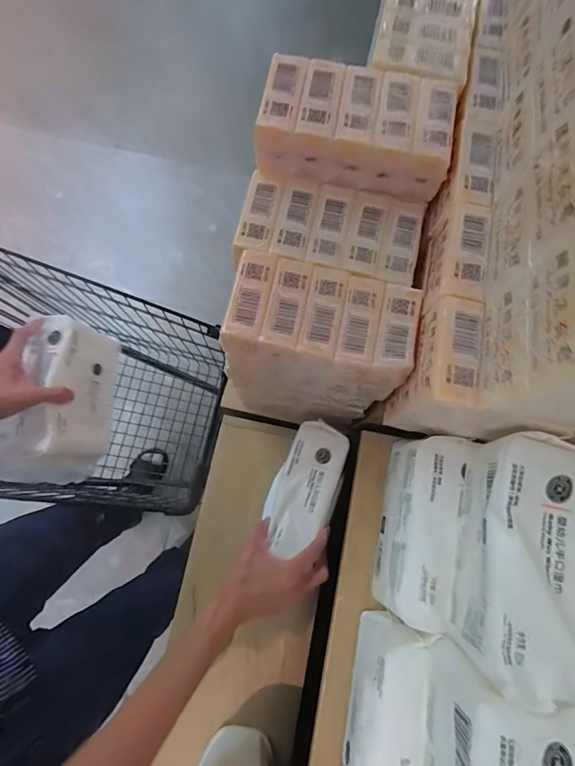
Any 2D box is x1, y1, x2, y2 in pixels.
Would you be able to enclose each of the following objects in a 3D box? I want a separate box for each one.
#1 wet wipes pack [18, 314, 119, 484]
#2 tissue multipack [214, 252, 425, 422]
[{"bbox_3d":[-0.290,0.025,0.541,0.075,0.102,0.208,0,76,22],"label":"wet wipes pack"},{"bbox_3d":[0.025,-0.031,0.468,0.175,0.237,0.108,9,77,0],"label":"tissue multipack"}]

